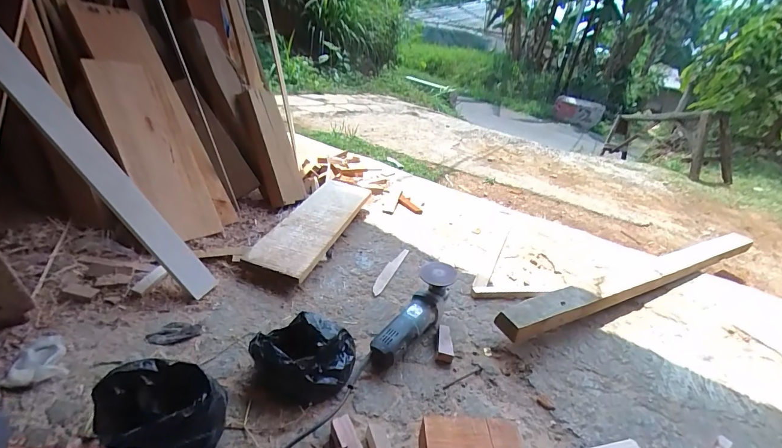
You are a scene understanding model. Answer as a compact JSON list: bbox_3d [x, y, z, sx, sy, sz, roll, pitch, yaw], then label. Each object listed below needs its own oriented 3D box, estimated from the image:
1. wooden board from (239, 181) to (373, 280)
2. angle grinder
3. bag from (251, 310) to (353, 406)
[{"bbox_3d":[-0.225,-0.010,1.082,0.184,0.022,0.489,13,33,13],"label":"wooden board"},{"bbox_3d":[0.048,0.192,0.792,0.083,0.123,0.266,25,32,26],"label":"angle grinder"},{"bbox_3d":[-0.163,0.244,0.670,0.175,0.092,0.152,12,29,6],"label":"bag"}]

